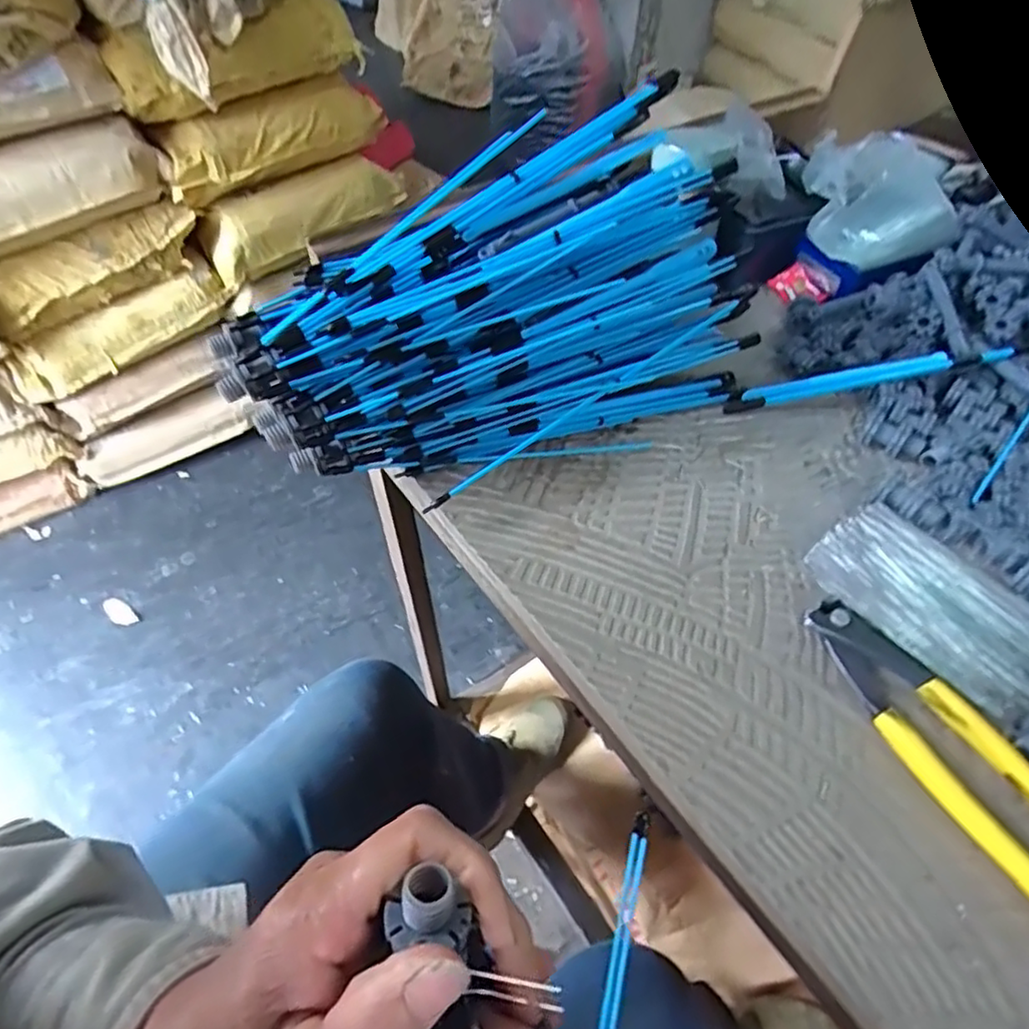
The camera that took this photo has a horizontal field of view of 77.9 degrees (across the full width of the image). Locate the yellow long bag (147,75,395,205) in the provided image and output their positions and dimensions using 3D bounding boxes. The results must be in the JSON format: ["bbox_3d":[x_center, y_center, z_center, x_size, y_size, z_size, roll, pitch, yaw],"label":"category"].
[{"bbox_3d":[-0.450,-0.715,1.209,0.432,0.128,0.085,-33,58,-24],"label":"yellow long bag"}]

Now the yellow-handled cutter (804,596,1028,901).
[{"bbox_3d":[0.207,0.109,0.306,0.046,0.015,0.161,-20,53,-15],"label":"yellow-handled cutter"}]

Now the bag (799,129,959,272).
[{"bbox_3d":[0.297,-0.257,0.522,0.113,0.057,0.094,-9,51,-7],"label":"bag"}]

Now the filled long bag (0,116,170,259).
[{"bbox_3d":[-0.814,-0.549,1.079,0.408,0.134,0.105,-37,59,-26],"label":"filled long bag"}]

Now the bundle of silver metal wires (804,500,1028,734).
[{"bbox_3d":[0.236,0.048,0.360,0.078,0.005,0.124,-33,58,-24],"label":"bundle of silver metal wires"}]

